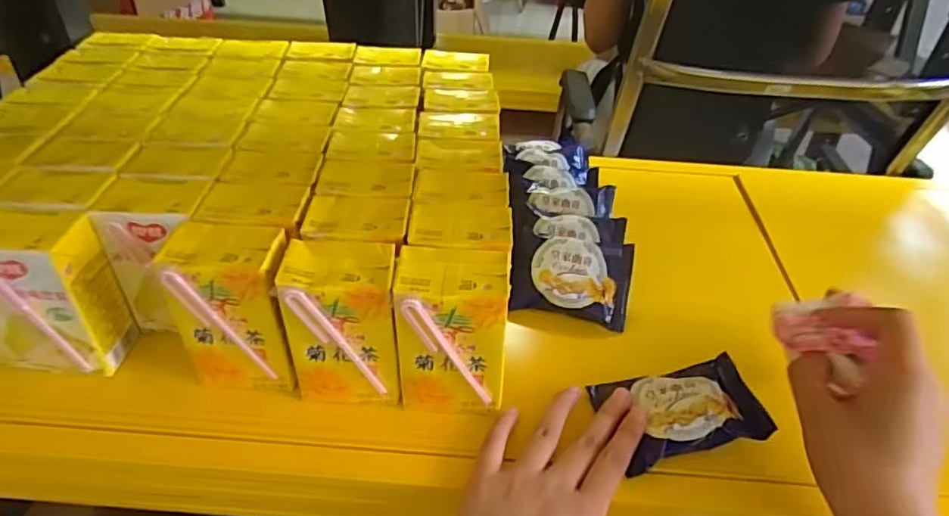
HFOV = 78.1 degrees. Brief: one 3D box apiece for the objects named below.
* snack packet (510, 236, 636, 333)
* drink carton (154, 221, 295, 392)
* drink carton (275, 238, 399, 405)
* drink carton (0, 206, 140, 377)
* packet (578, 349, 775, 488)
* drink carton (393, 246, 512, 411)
[{"bbox_3d":[0.073,0.014,0.454,0.092,0.016,0.066,11,73,0],"label":"snack packet"},{"bbox_3d":[-0.146,0.032,0.367,0.064,0.096,0.047,3,40,-1],"label":"drink carton"},{"bbox_3d":[-0.080,0.041,0.362,0.063,0.096,0.047,0,40,-4],"label":"drink carton"},{"bbox_3d":[-0.274,0.022,0.373,0.071,0.102,0.046,4,40,0],"label":"drink carton"},{"bbox_3d":[0.127,0.094,0.364,0.089,0.026,0.065,-5,40,-9],"label":"packet"},{"bbox_3d":[-0.013,0.044,0.357,0.063,0.094,0.045,3,40,-1],"label":"drink carton"}]

